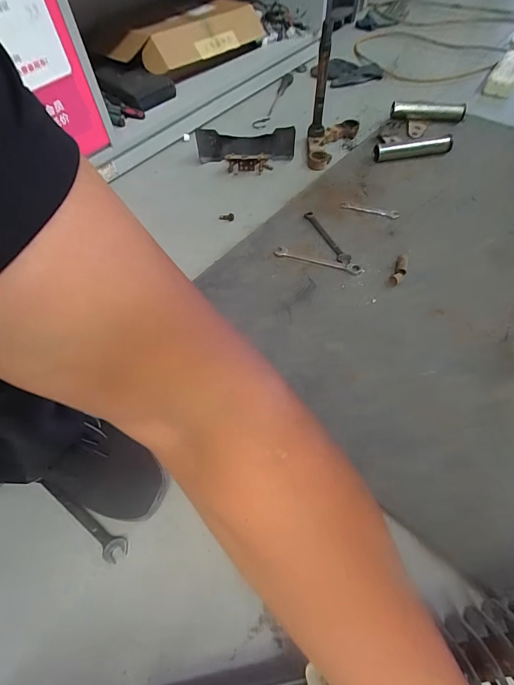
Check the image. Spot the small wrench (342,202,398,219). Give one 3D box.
[{"bbox_3d":[0.241,-0.283,0.767,0.121,0.008,0.026,14,60,10],"label":"small wrench"}]

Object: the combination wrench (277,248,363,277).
[{"bbox_3d":[0.118,-0.157,0.686,0.169,0.009,0.025,16,60,11],"label":"combination wrench"}]

